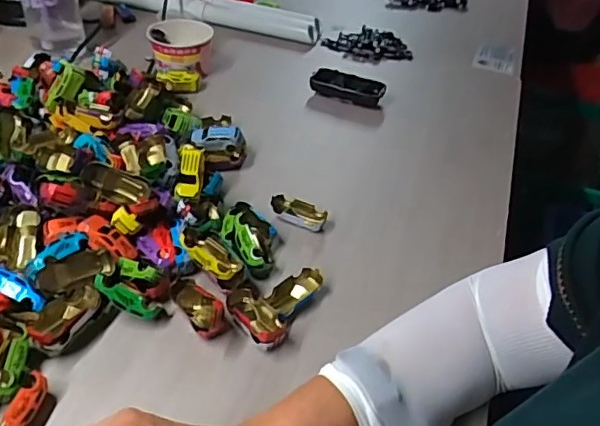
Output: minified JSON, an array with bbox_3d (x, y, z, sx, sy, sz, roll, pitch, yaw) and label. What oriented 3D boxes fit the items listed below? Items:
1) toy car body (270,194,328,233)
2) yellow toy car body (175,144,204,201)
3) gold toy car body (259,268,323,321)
[{"bbox_3d":[-0.001,-0.001,0.625,0.063,0.017,0.030,18,42,15],"label":"toy car body"},{"bbox_3d":[-0.118,-0.045,0.598,0.027,0.012,0.062,0,68,-5],"label":"yellow toy car body"},{"bbox_3d":[-0.009,0.077,0.524,0.027,0.017,0.071,27,45,24],"label":"gold toy car body"}]

